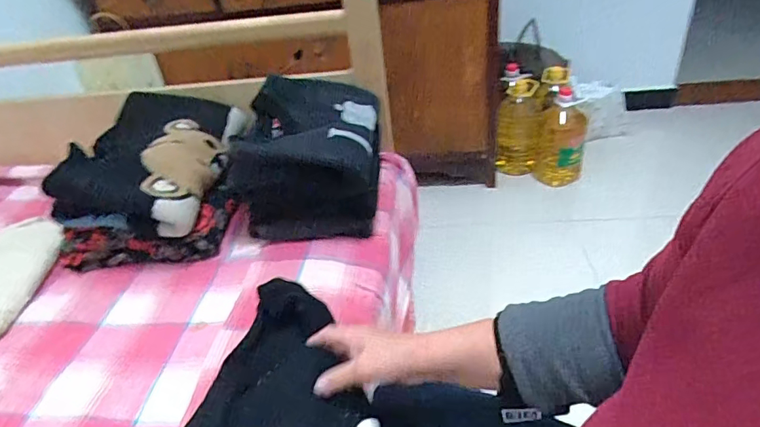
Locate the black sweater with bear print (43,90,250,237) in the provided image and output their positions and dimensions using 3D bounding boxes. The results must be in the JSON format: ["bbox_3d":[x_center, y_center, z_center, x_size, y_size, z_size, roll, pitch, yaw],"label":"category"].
[{"bbox_3d":[-0.377,-0.095,0.827,0.228,0.100,0.280,-1,36,9],"label":"black sweater with bear print"}]

